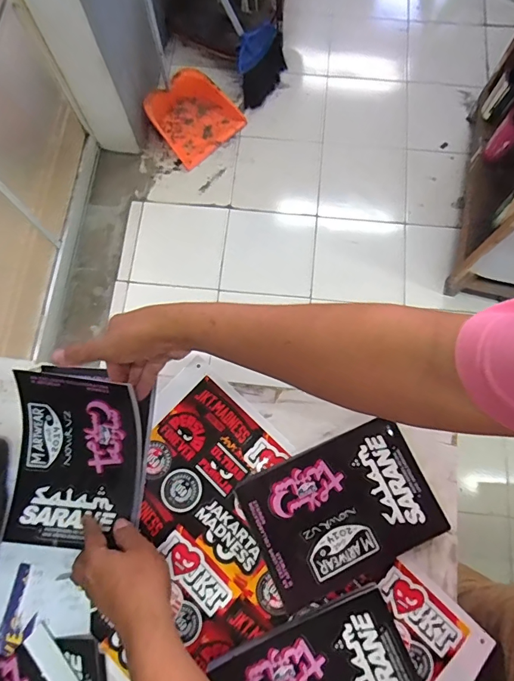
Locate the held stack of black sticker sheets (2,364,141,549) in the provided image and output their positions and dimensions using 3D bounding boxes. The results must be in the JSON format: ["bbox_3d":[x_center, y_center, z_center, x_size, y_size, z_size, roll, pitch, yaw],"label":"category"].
[{"bbox_3d":[-0.216,0.133,0.497,0.150,0.031,0.202,3,95,5],"label":"held stack of black sticker sheets"}]

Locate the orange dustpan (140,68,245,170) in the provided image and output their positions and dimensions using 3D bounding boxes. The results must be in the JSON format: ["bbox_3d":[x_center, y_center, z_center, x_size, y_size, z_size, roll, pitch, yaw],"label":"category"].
[{"bbox_3d":[-0.223,-0.818,1.519,0.261,0.116,0.299,44,80,11],"label":"orange dustpan"}]

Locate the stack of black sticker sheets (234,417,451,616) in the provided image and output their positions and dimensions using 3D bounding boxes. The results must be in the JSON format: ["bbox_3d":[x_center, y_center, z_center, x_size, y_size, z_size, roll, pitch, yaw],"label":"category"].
[{"bbox_3d":[0.101,0.202,0.503,0.209,0.021,0.157,-26,76,-6],"label":"stack of black sticker sheets"}]

